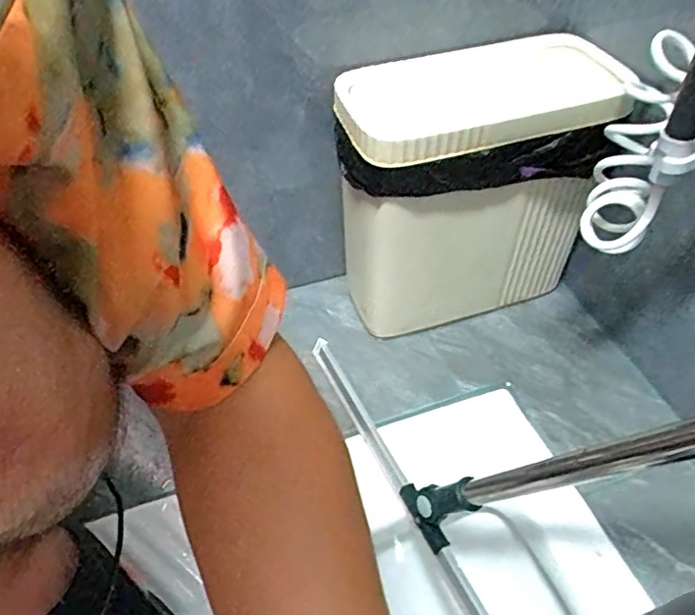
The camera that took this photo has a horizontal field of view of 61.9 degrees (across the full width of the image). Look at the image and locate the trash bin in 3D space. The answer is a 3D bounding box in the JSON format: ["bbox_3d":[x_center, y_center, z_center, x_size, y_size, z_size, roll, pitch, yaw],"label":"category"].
[{"bbox_3d":[0.152,-0.124,0.713,0.321,0.323,0.152,-14,50,-11],"label":"trash bin"}]

